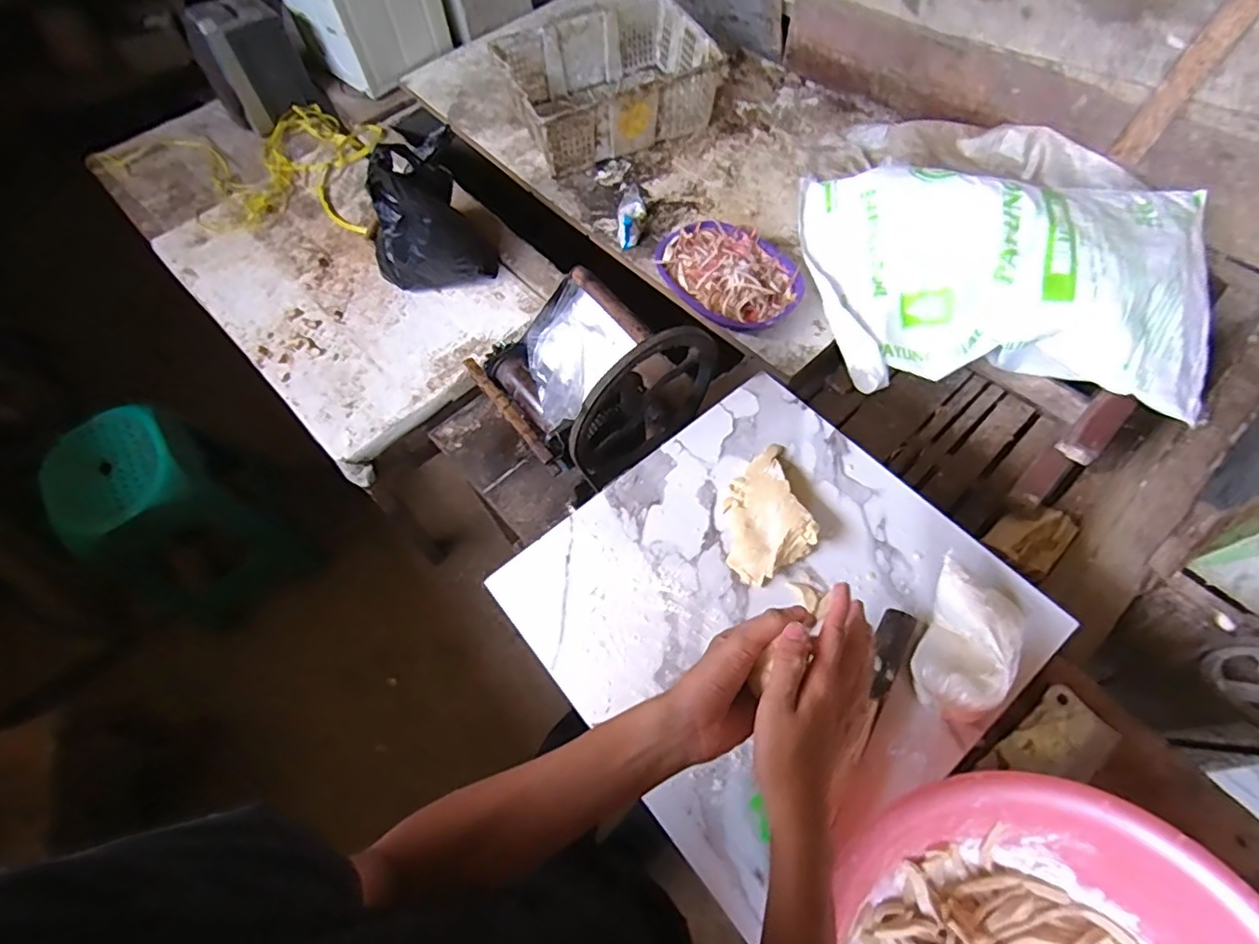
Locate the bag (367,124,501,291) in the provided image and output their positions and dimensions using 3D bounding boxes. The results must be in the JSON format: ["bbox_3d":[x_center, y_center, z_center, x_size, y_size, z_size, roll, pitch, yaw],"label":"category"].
[{"bbox_3d":[-0.427,-0.527,1.211,0.242,0.284,0.200,-24,64,-12],"label":"bag"}]

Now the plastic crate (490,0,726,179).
[{"bbox_3d":[-0.055,-0.960,1.446,0.478,0.156,0.358,-25,64,-12],"label":"plastic crate"}]

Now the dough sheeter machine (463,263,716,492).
[{"bbox_3d":[-0.053,-0.146,0.871,0.278,0.246,0.234,-35,66,-17],"label":"dough sheeter machine"}]

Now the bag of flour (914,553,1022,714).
[{"bbox_3d":[0.363,0.188,0.636,0.083,0.081,0.147,19,63,11],"label":"bag of flour"}]

